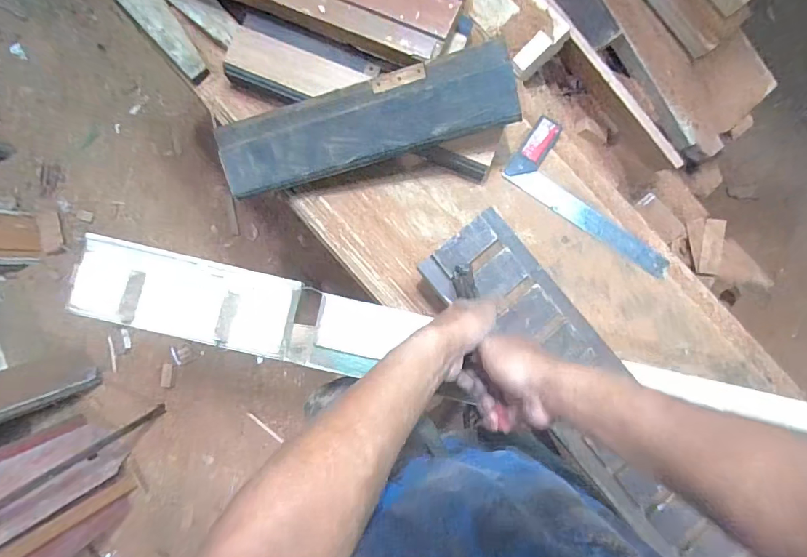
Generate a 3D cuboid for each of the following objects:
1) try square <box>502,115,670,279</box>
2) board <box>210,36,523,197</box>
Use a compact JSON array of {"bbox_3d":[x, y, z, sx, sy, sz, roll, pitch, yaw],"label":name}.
[{"bbox_3d":[0.319,-0.132,0.741,0.301,0.014,0.122,35,86,-1],"label":"try square"},{"bbox_3d":[-0.058,-0.218,0.644,0.422,0.024,0.106,-13,98,11],"label":"board"}]

